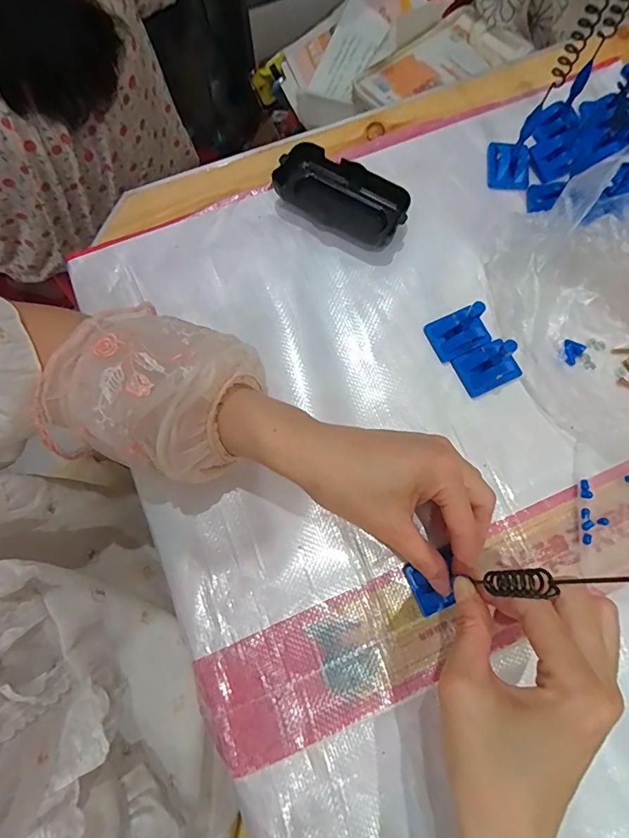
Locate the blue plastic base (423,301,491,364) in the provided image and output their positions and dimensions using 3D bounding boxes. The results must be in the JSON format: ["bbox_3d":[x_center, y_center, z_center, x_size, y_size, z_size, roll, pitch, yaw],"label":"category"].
[{"bbox_3d":[0.112,-0.071,0.347,0.040,0.045,0.034,-27,77,-7],"label":"blue plastic base"}]

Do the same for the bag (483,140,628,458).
[{"bbox_3d":[0.218,-0.077,0.323,0.129,0.085,0.200,-19,76,-5],"label":"bag"}]

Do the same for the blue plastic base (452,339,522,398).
[{"bbox_3d":[0.134,-0.044,0.341,0.042,0.044,0.033,-24,77,-6],"label":"blue plastic base"}]

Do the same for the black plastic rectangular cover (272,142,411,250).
[{"bbox_3d":[0.024,-0.185,0.382,0.108,0.025,0.046,31,78,7],"label":"black plastic rectangular cover"}]

